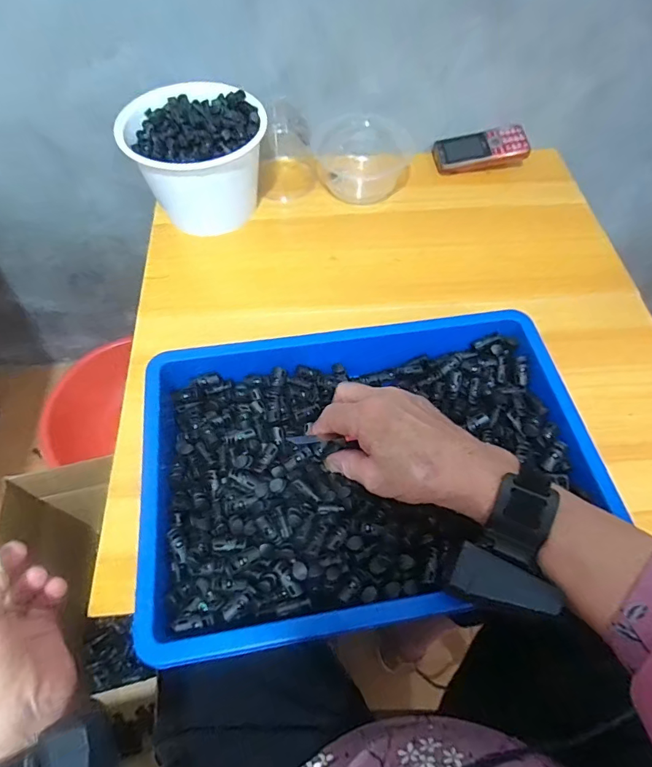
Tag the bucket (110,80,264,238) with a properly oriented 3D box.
[{"bbox_3d":[-0.160,-0.281,0.574,0.160,0.125,0.156,0,60,0],"label":"bucket"}]

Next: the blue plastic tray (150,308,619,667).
[{"bbox_3d":[0.034,0.059,0.402,0.365,0.076,0.271,-10,60,-6],"label":"blue plastic tray"}]

